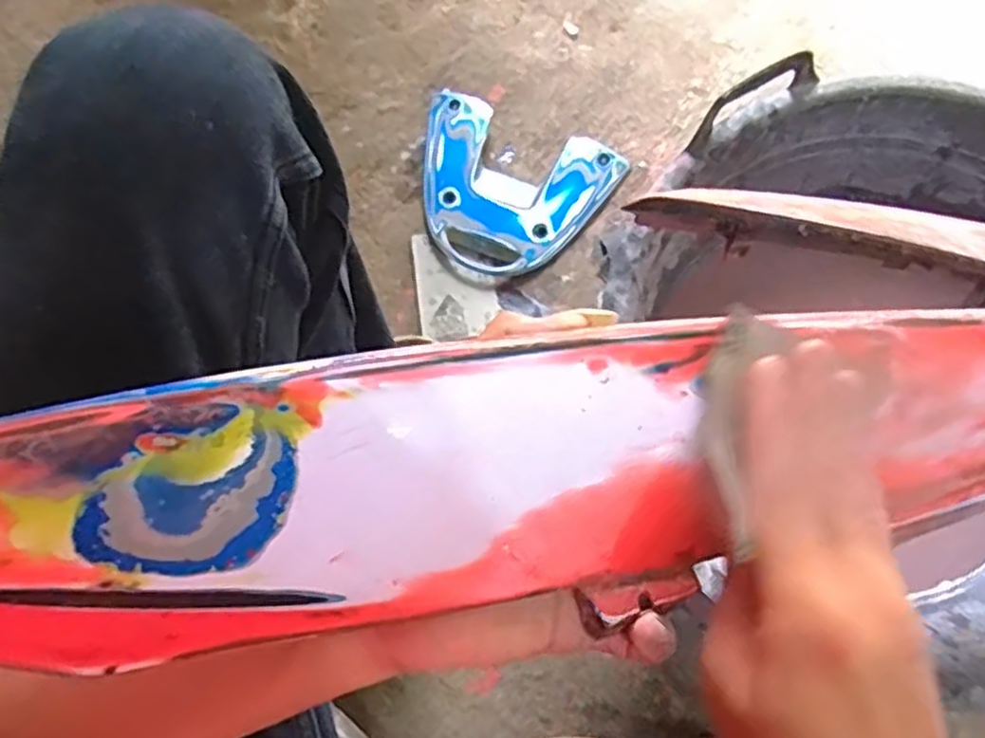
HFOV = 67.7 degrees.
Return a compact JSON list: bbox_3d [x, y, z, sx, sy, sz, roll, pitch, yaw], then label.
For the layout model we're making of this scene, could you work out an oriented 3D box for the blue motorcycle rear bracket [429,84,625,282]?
[{"bbox_3d":[0.017,-0.178,0.750,0.200,0.030,0.174,18,73,4],"label":"blue motorcycle rear bracket"}]

